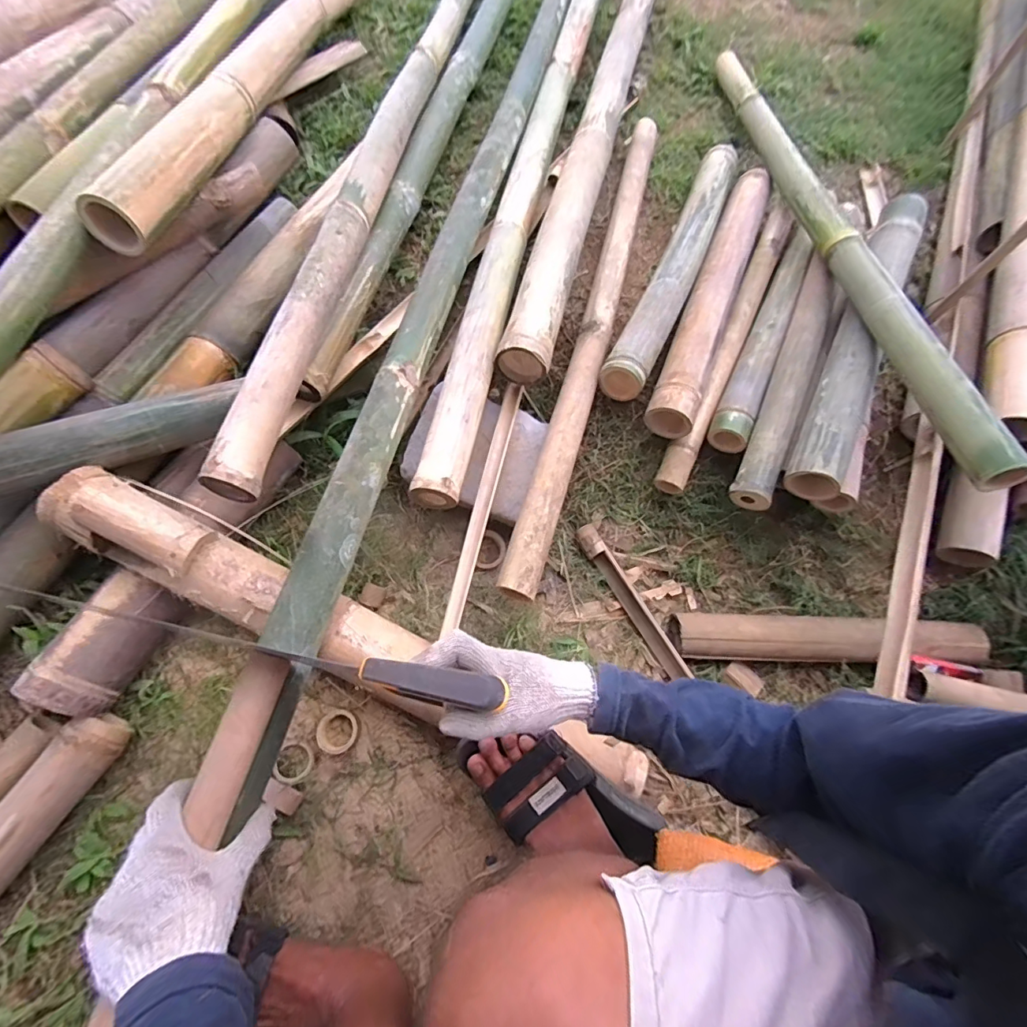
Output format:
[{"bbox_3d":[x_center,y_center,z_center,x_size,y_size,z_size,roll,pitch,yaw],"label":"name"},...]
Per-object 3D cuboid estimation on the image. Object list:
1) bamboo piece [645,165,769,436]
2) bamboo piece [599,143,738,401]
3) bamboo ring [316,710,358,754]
[{"bbox_3d":[0.359,-0.394,0.843,0.069,0.076,0.610,23,65,7],"label":"bamboo piece"},{"bbox_3d":[0.301,-0.462,0.865,0.081,0.070,0.632,23,66,8],"label":"bamboo piece"},{"bbox_3d":[-0.232,0.285,0.623,0.053,0.018,0.051,1,65,-3],"label":"bamboo ring"}]

